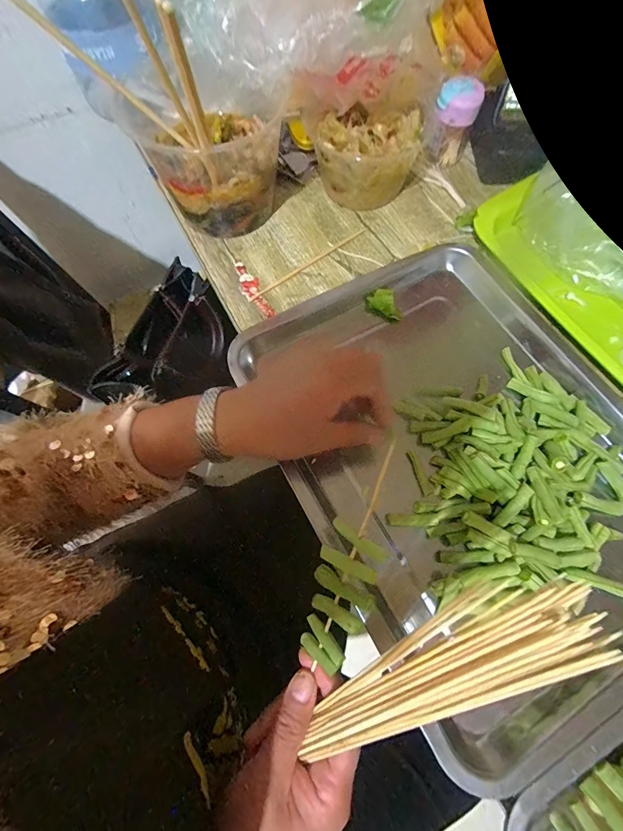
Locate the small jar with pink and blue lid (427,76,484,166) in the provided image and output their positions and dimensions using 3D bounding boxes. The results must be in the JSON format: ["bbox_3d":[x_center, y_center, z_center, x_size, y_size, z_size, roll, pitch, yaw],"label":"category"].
[{"bbox_3d":[0.166,-0.340,0.407,0.045,0.080,0.047,-1,68,1],"label":"small jar with pink and blue lid"}]

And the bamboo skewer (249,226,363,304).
[{"bbox_3d":[-0.002,-0.174,0.393,0.166,0.004,0.008,-36,71,-14],"label":"bamboo skewer"}]

